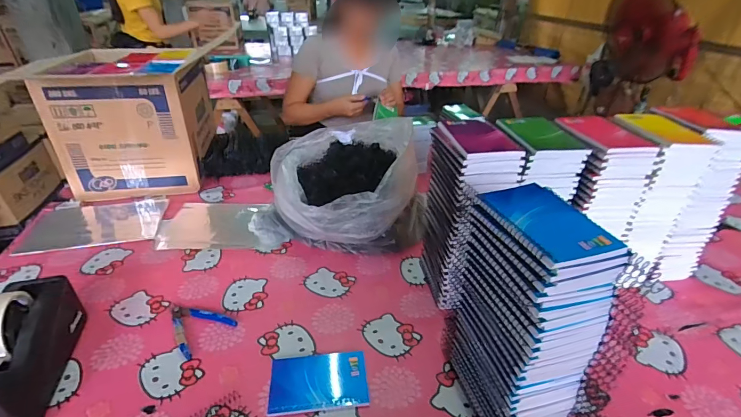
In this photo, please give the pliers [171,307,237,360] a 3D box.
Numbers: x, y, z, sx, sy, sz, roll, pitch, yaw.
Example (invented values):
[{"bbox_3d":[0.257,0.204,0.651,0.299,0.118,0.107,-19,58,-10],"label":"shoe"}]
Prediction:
[{"bbox_3d":[-0.268,0.177,0.607,0.084,0.009,0.104,-24,40,-36],"label":"pliers"}]

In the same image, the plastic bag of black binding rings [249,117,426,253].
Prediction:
[{"bbox_3d":[-0.069,-0.058,0.843,0.348,0.175,0.305,3,32,1],"label":"plastic bag of black binding rings"}]

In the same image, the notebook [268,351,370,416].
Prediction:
[{"bbox_3d":[-0.070,0.234,0.526,0.128,0.009,0.083,-2,32,-7],"label":"notebook"}]

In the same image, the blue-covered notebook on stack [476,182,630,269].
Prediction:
[{"bbox_3d":[0.176,0.014,0.391,0.091,0.015,0.124,-8,33,-16],"label":"blue-covered notebook on stack"}]

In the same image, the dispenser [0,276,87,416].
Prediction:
[{"bbox_3d":[-0.455,0.182,0.500,0.074,0.116,0.210,-6,32,-13],"label":"dispenser"}]

